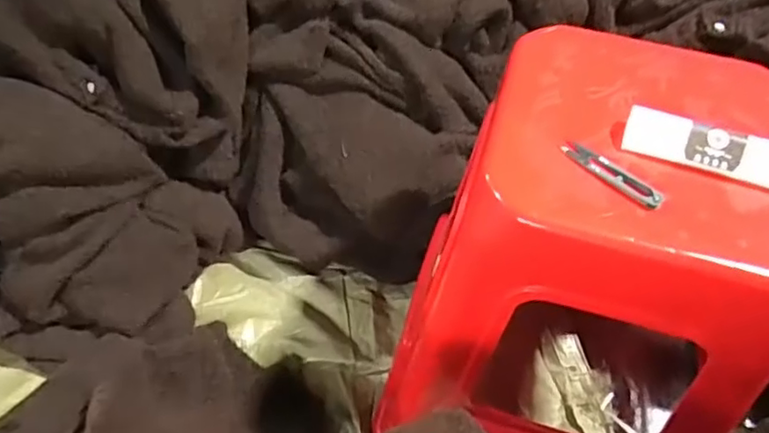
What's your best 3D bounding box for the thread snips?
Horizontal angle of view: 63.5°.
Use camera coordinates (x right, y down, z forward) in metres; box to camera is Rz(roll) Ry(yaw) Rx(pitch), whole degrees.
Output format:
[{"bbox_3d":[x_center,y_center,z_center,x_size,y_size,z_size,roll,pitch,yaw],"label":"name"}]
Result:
[{"bbox_3d":[0.202,-0.038,0.554,0.024,0.010,0.096,-29,58,-24],"label":"thread snips"}]

